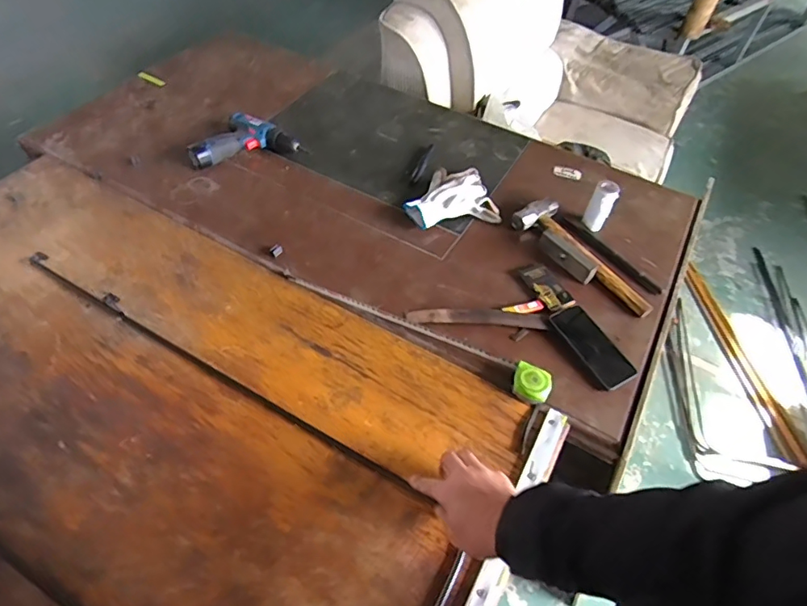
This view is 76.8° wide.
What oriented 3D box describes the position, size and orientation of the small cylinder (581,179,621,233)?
[{"bbox_3d":[0.398,-0.199,1.023,0.048,0.091,0.039,26,55,16],"label":"small cylinder"}]

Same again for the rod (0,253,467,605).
[{"bbox_3d":[-0.368,0.229,0.715,0.893,0.024,0.364,26,55,16],"label":"rod"}]

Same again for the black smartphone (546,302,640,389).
[{"bbox_3d":[0.322,0.070,0.865,0.078,0.012,0.158,-23,57,-19],"label":"black smartphone"}]

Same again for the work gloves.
[{"bbox_3d":[0.092,-0.221,1.069,0.187,0.042,0.146,-9,53,-10],"label":"work gloves"}]

